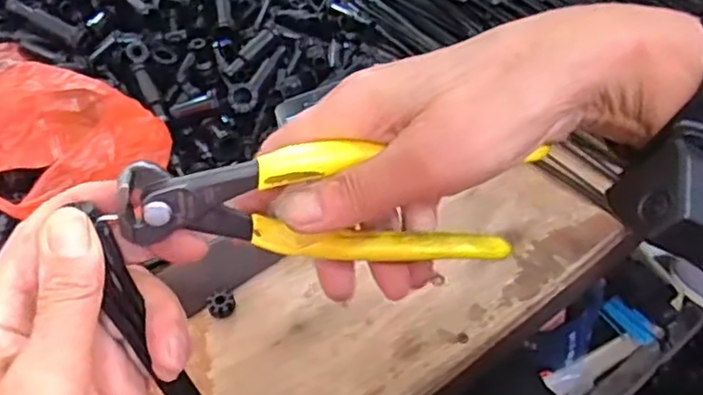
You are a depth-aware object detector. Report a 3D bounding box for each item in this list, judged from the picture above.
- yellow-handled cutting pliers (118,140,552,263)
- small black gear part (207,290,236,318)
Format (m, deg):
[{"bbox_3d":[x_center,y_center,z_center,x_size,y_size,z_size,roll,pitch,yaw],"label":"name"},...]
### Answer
[{"bbox_3d":[-0.005,0.002,0.255,0.158,0.055,0.013,7,44,-18],"label":"yellow-handled cutting pliers"},{"bbox_3d":[-0.091,0.075,0.460,0.019,0.014,0.017,-24,49,-16],"label":"small black gear part"}]

